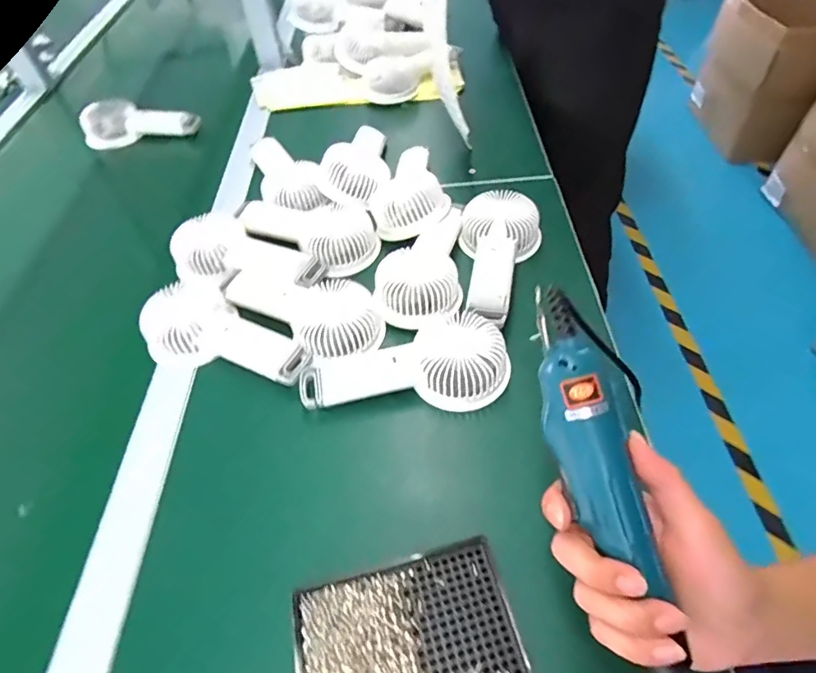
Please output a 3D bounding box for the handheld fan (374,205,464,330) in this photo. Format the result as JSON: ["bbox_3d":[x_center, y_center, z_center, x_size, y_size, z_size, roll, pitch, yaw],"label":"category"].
[{"bbox_3d":[0.024,-0.087,0.532,0.082,0.044,0.174,11,53,14],"label":"handheld fan"}]

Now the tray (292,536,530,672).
[{"bbox_3d":[-0.001,0.189,0.320,0.136,0.012,0.087,-14,51,-6],"label":"tray"}]

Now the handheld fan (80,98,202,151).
[{"bbox_3d":[-0.420,-0.340,0.791,0.179,0.036,0.077,-5,90,5],"label":"handheld fan"}]

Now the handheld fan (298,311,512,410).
[{"bbox_3d":[-0.004,0.026,0.451,0.182,0.042,0.081,-7,51,0],"label":"handheld fan"}]

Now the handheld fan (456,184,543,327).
[{"bbox_3d":[0.095,-0.088,0.527,0.083,0.036,0.174,4,52,9],"label":"handheld fan"}]

